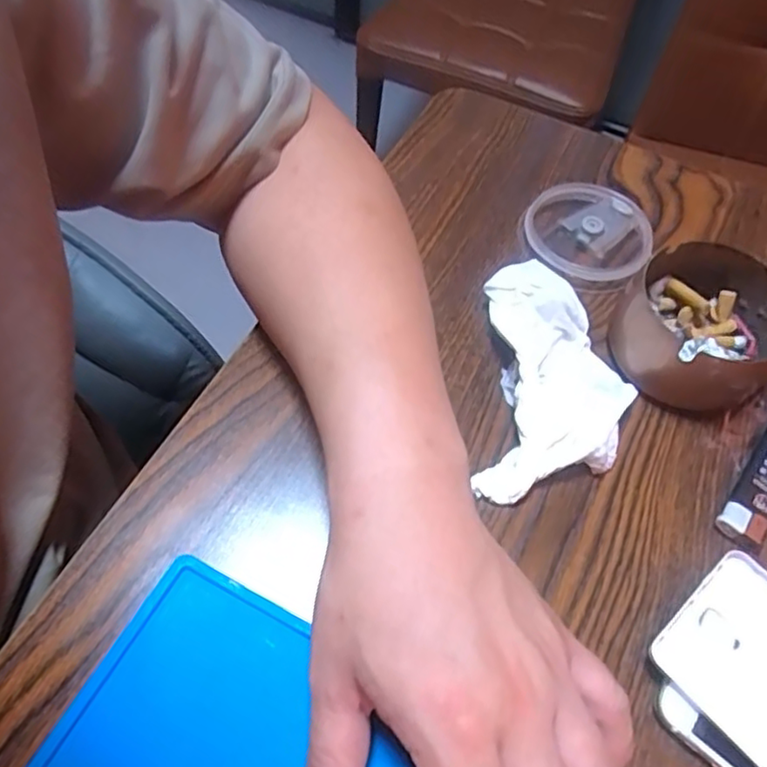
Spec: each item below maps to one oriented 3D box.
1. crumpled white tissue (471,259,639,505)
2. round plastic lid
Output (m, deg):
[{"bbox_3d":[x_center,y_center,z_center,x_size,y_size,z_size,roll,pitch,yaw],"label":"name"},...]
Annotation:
[{"bbox_3d":[0.093,-0.003,0.349,0.074,0.024,0.140,8,58,1],"label":"crumpled white tissue"},{"bbox_3d":[0.132,-0.098,0.417,0.078,0.019,0.073,2,58,-3],"label":"round plastic lid"}]

